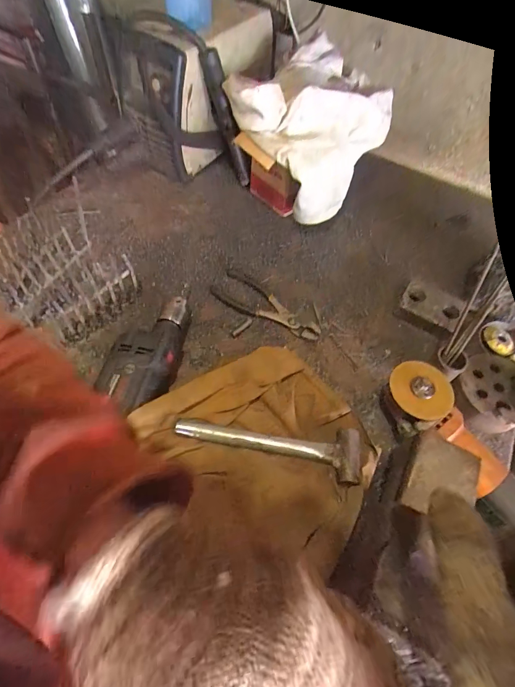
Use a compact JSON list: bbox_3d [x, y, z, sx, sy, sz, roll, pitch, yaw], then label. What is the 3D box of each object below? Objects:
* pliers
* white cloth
[{"bbox_3d":[0.014,-0.063,0.602,0.198,0.014,0.069,34,64,15],"label":"pliers"},{"bbox_3d":[0.113,-0.393,0.619,0.254,0.094,0.274,-43,106,-6],"label":"white cloth"}]

